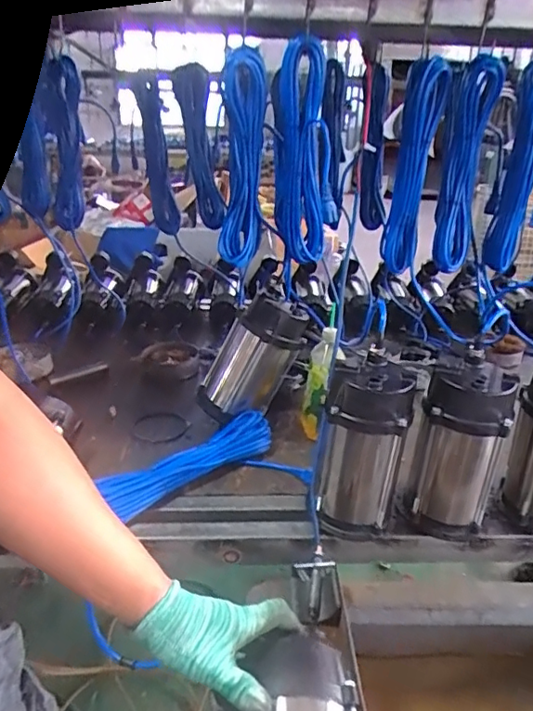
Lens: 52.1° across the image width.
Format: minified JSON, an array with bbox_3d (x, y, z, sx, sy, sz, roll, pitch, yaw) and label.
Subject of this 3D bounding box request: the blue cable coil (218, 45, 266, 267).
[{"bbox_3d":[-0.044,-0.328,0.940,0.082,0.336,0.078,-2,25,-9],"label":"blue cable coil"}]

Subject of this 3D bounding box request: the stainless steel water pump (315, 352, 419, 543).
[{"bbox_3d":[0.144,0.146,0.819,0.126,0.271,0.109,6,25,9],"label":"stainless steel water pump"}]

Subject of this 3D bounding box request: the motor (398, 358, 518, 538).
[{"bbox_3d":[0.289,0.156,0.833,0.120,0.299,0.125,13,27,23],"label":"motor"}]

